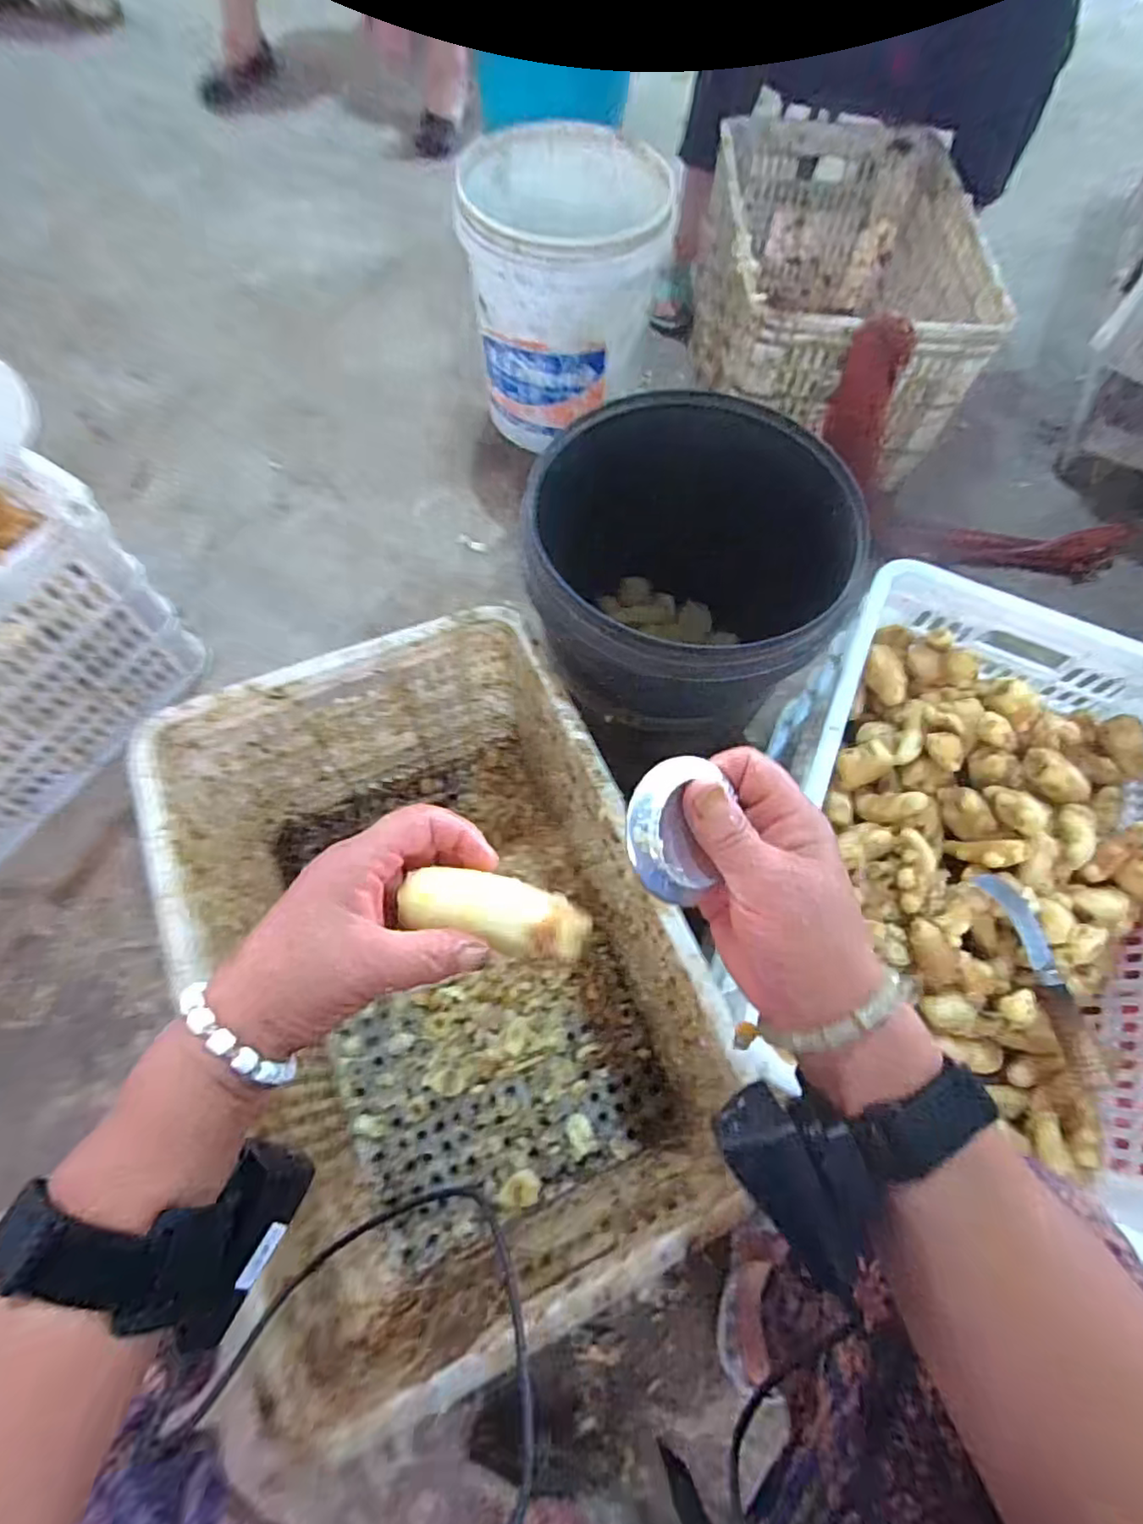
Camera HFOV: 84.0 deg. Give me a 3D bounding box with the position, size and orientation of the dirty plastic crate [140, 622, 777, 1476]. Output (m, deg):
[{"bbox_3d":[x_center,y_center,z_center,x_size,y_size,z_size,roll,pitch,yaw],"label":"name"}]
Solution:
[{"bbox_3d":[-0.113,0.177,0.607,0.352,0.280,0.519,-22,69,-11],"label":"dirty plastic crate"}]

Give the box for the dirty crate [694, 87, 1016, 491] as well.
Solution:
[{"bbox_3d":[0.395,-0.742,1.004,0.345,0.242,0.539,4,65,-2],"label":"dirty crate"}]

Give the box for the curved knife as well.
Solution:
[{"bbox_3d":[0.401,0.183,0.536,0.023,0.039,0.182,-16,68,-11],"label":"curved knife"}]

